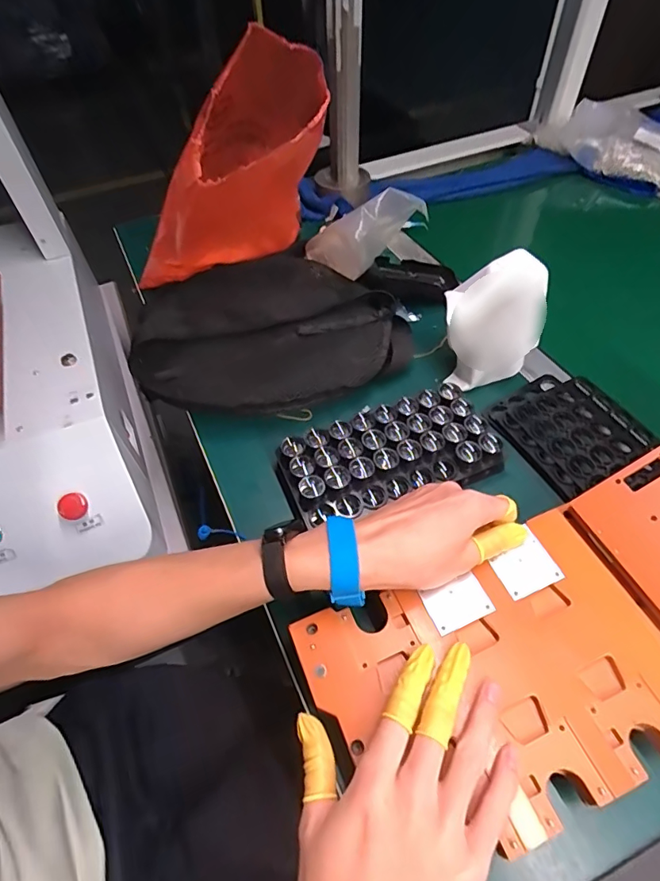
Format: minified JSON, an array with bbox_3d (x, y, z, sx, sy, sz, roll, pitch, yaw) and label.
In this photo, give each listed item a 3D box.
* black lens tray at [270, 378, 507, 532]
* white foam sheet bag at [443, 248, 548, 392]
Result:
[{"bbox_3d":[0.052,0.013,0.437,0.191,0.031,0.091,-19,54,-10],"label":"black lens tray"},{"bbox_3d":[0.166,-0.119,0.478,0.094,0.125,0.025,-6,32,3],"label":"white foam sheet bag"}]

